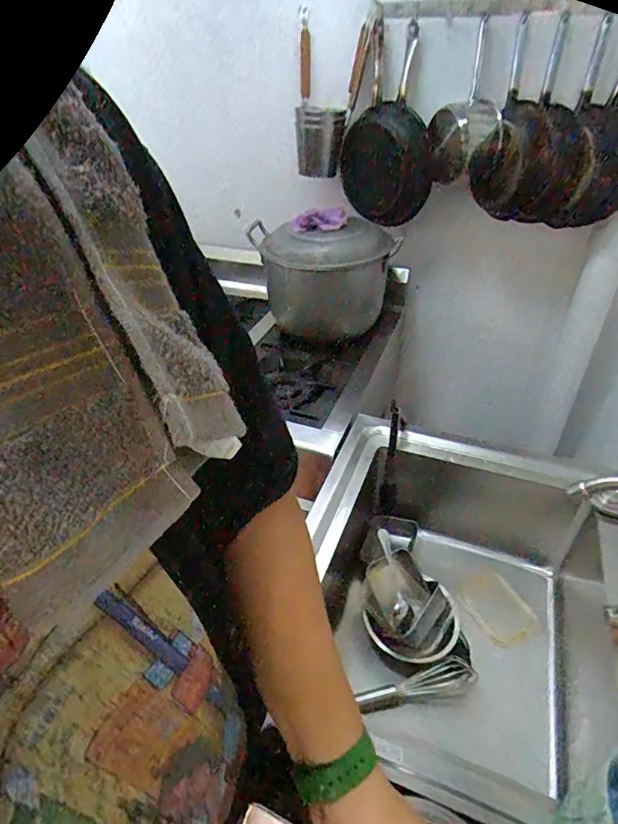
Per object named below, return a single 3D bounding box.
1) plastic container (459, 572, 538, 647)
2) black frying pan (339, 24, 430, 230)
[{"bbox_3d":[0.375,0.392,0.930,0.106,0.028,0.139,-20,42,-22],"label":"plastic container"},{"bbox_3d":[0.206,-0.705,1.211,0.217,0.415,0.134,22,44,27],"label":"black frying pan"}]

